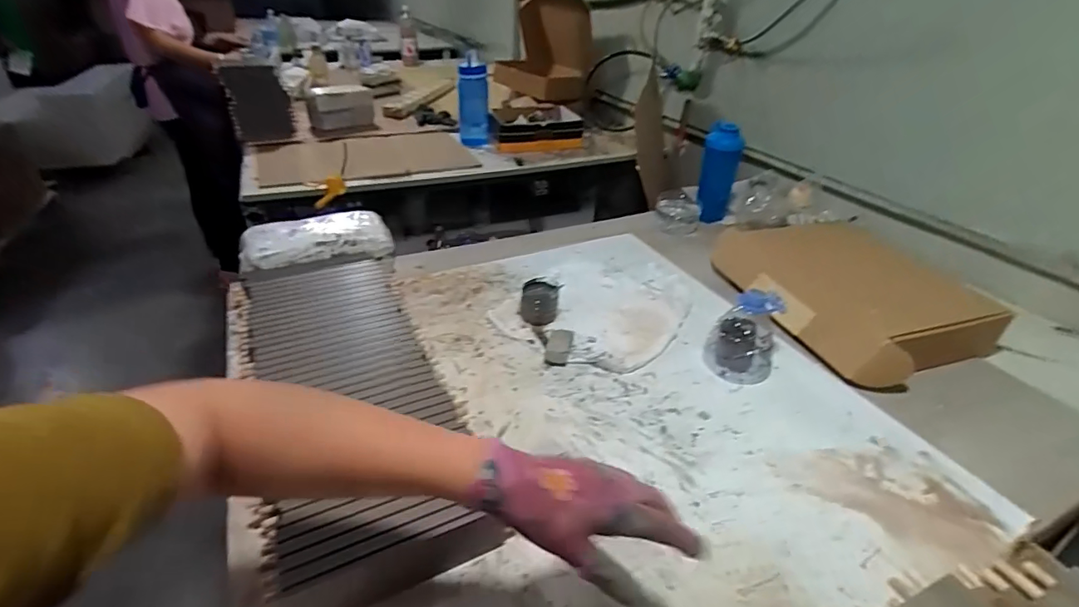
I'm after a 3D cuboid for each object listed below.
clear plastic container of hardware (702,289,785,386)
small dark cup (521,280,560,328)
[{"bbox_3d":[0.303,0.047,0.758,0.098,0.124,0.079,21,37,22],"label":"clear plastic container of hardware"},{"bbox_3d":[0.001,-0.004,0.877,0.061,0.051,0.070,6,34,1],"label":"small dark cup"}]

